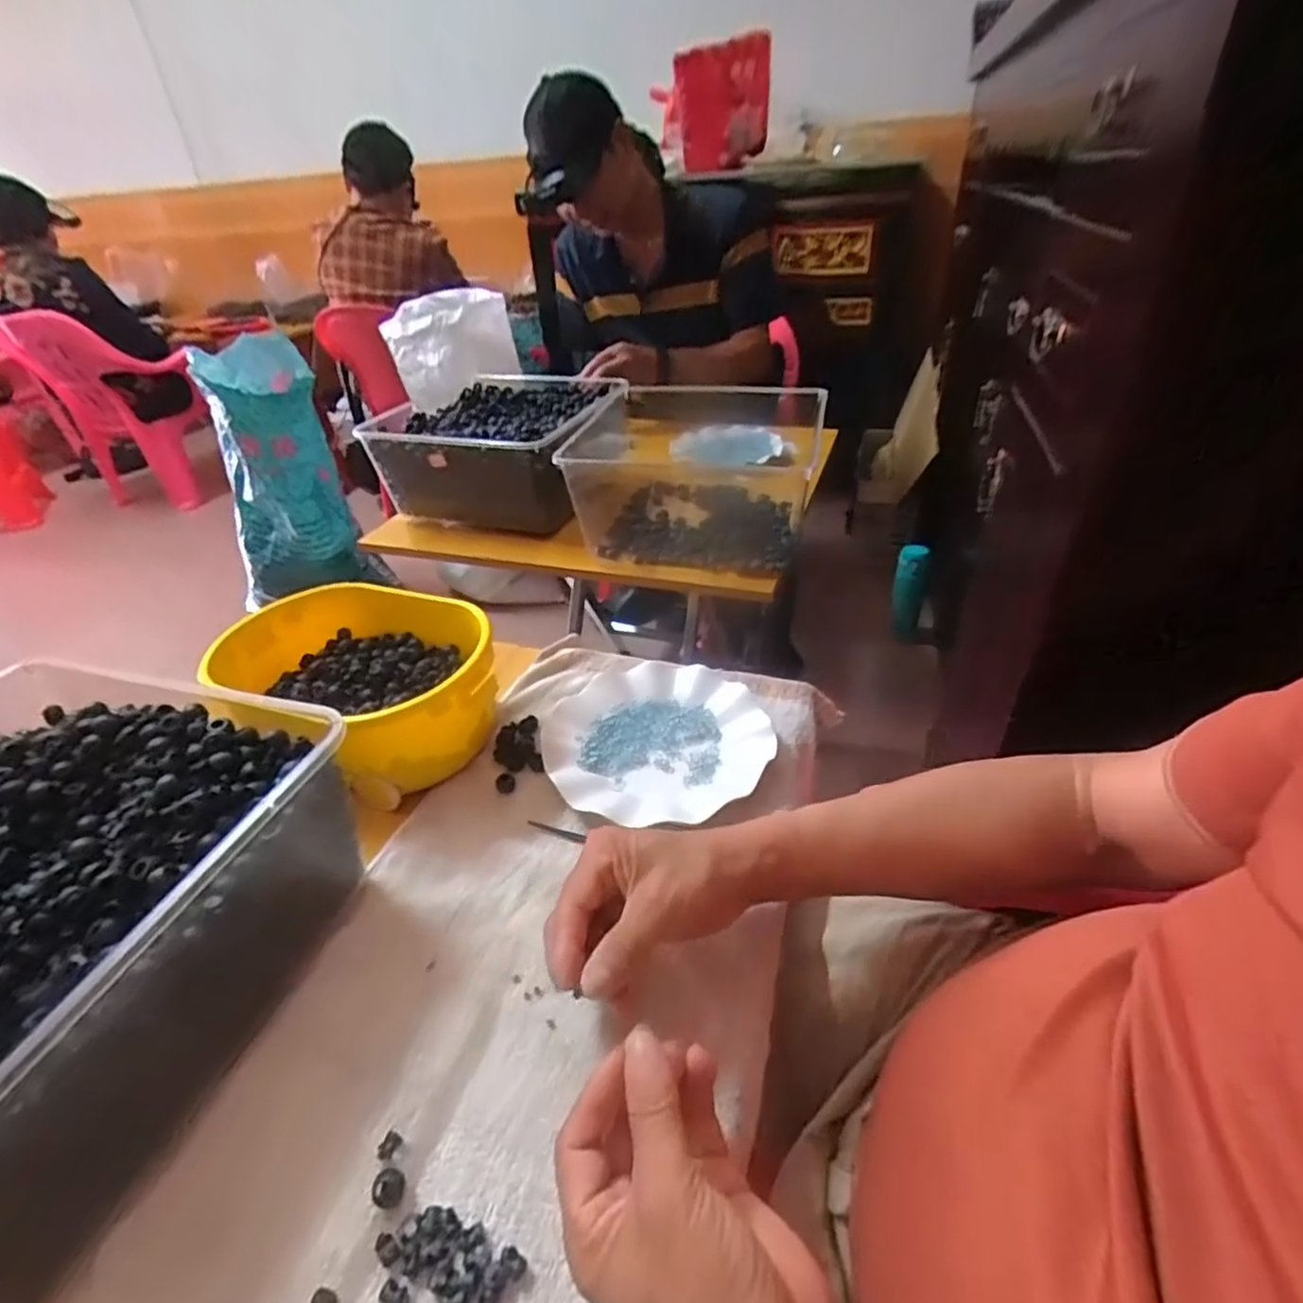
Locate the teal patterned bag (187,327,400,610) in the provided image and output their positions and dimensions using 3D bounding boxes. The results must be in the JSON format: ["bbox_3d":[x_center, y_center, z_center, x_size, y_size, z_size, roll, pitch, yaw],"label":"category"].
[{"bbox_3d":[-0.858,-0.374,1.530,0.289,0.558,0.309,-27,41,-28],"label":"teal patterned bag"}]

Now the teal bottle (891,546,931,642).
[{"bbox_3d":[0.549,-0.128,1.414,0.071,0.220,0.060,6,37,15],"label":"teal bottle"}]

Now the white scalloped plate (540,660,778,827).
[{"bbox_3d":[0.002,0.072,0.572,0.185,0.034,0.163,-13,36,-11],"label":"white scalloped plate"}]

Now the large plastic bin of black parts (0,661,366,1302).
[{"bbox_3d":[-0.355,0.168,0.382,0.273,0.138,0.285,9,38,18],"label":"large plastic bin of black parts"}]

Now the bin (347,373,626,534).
[{"bbox_3d":[-0.216,-0.308,1.001,0.295,0.126,0.310,7,37,16],"label":"bin"}]

